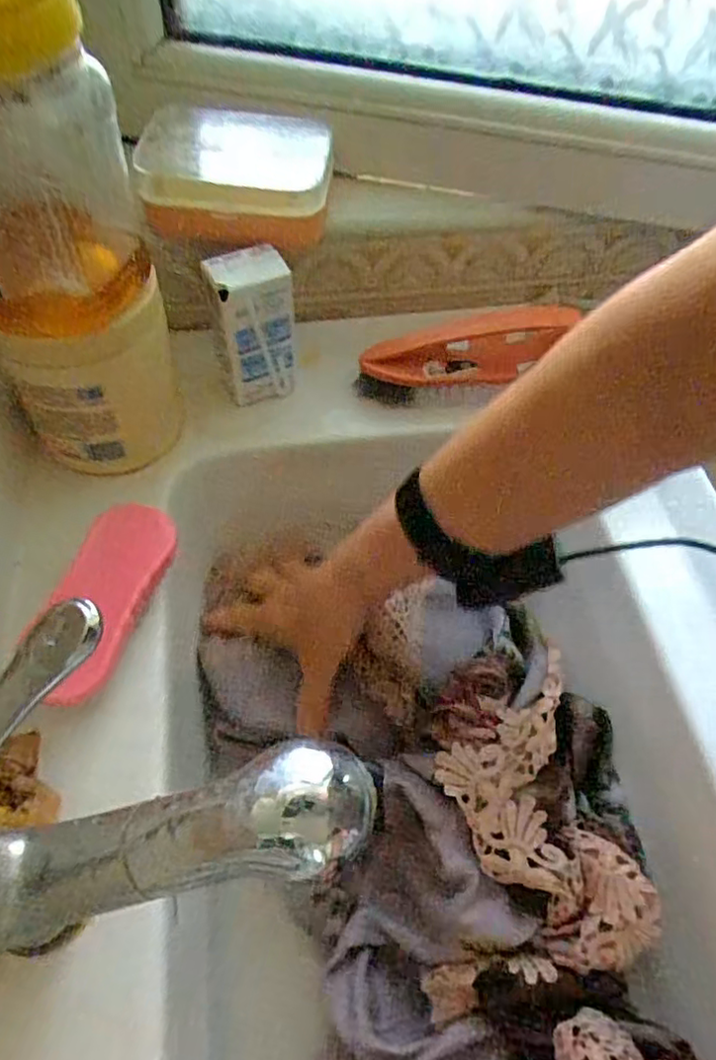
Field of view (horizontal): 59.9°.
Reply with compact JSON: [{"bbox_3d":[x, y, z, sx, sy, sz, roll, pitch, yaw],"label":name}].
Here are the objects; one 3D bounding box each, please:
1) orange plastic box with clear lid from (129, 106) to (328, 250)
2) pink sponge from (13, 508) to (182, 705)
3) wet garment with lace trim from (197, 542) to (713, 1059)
[{"bbox_3d":[-0.082,-0.252,0.446,0.132,0.055,0.091,5,59,0],"label":"orange plastic box with clear lid"},{"bbox_3d":[-0.153,0.039,0.373,0.050,0.020,0.128,27,50,-18],"label":"pink sponge"},{"bbox_3d":[0.048,0.206,0.378,0.260,0.098,0.370,-9,59,-8],"label":"wet garment with lace trim"}]

